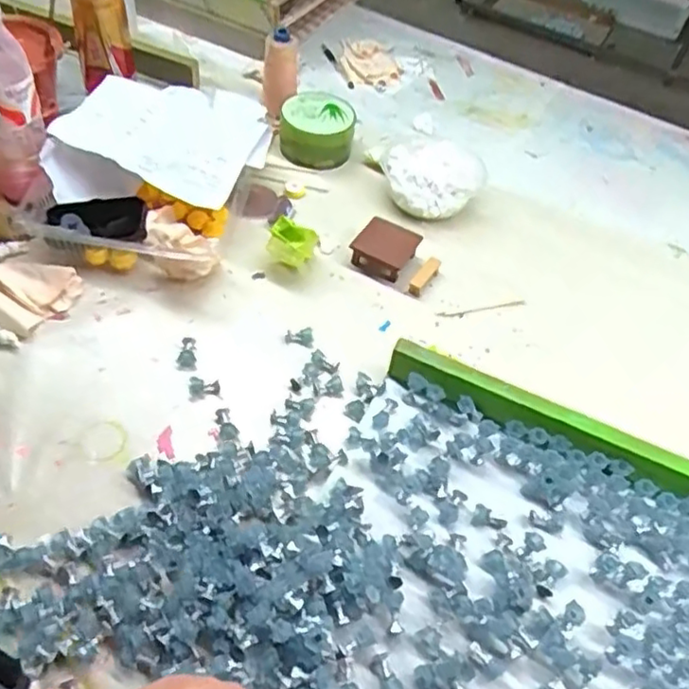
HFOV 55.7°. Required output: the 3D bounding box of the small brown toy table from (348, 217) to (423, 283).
[{"bbox_3d":[0.047,-0.111,0.764,0.065,0.025,0.068,27,51,17],"label":"small brown toy table"}]

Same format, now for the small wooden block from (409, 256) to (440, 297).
[{"bbox_3d":[0.094,-0.077,0.753,0.017,0.015,0.058,30,52,19],"label":"small wooden block"}]

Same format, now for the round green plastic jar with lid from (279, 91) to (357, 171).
[{"bbox_3d":[-0.034,-0.282,0.859,0.095,0.060,0.093,9,50,-3],"label":"round green plastic jar with lid"}]

